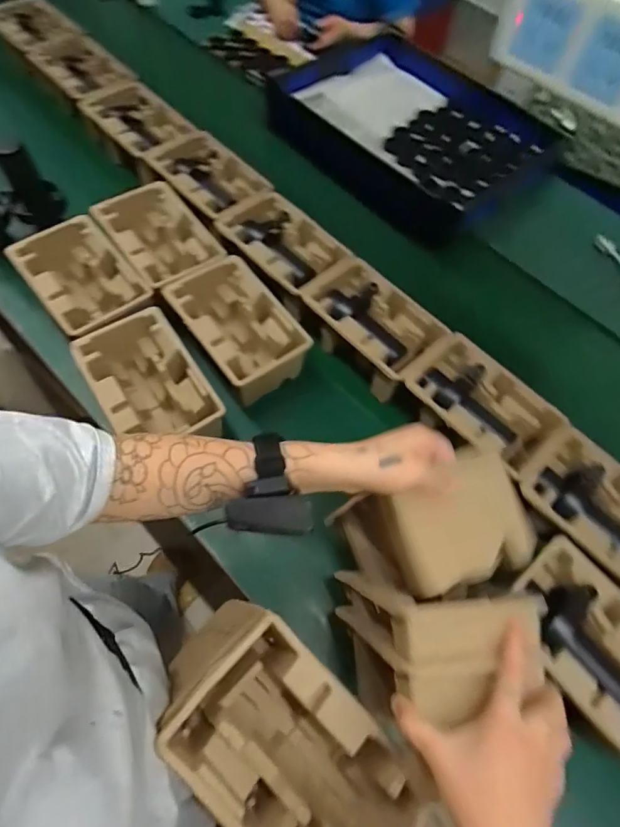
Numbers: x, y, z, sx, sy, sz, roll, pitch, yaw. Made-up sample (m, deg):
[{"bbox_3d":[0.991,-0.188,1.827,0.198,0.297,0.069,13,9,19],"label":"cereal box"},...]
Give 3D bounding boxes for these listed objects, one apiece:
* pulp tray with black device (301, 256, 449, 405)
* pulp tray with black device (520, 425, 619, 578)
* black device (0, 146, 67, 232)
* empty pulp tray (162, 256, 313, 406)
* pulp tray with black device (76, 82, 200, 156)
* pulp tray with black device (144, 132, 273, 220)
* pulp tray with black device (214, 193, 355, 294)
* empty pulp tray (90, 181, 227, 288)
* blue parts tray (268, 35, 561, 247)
[{"bbox_3d":[0.108,-0.151,0.802,0.145,0.094,0.230,-40,73,-20],"label":"pulp tray with black device"},{"bbox_3d":[0.426,0.148,0.651,0.151,0.057,0.228,-39,73,-20],"label":"pulp tray with black device"},{"bbox_3d":[-0.530,-0.426,0.844,0.058,0.157,0.096,43,69,16],"label":"black device"},{"bbox_3d":[-0.123,-0.141,0.766,0.148,0.094,0.236,-34,71,-18],"label":"empty pulp tray"},{"bbox_3d":[-0.373,-0.628,0.970,0.151,0.043,0.234,-39,72,-19],"label":"pulp tray with black device"},{"bbox_3d":[-0.210,-0.472,0.907,0.237,0.052,0.154,38,68,14],"label":"pulp tray with black device"},{"bbox_3d":[-0.051,-0.313,0.850,0.157,0.070,0.234,-36,71,-18],"label":"pulp tray with black device"},{"bbox_3d":[-0.274,-0.309,0.827,0.157,0.087,0.227,-34,71,-18],"label":"empty pulp tray"},{"bbox_3d":[0.265,-0.728,1.167,0.635,0.138,0.482,40,68,14],"label":"blue parts tray"}]

